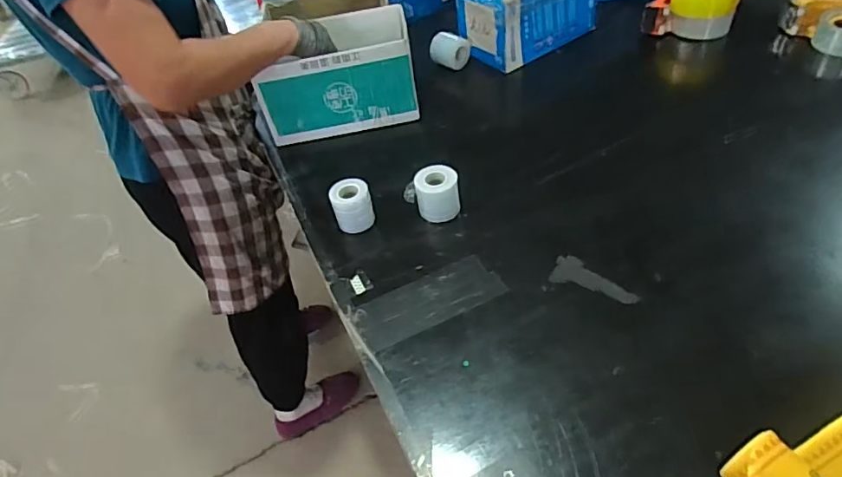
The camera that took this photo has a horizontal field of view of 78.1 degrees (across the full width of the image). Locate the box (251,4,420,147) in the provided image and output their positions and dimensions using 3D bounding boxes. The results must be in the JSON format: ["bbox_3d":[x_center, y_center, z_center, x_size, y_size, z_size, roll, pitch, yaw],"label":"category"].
[{"bbox_3d":[-0.163,-0.308,1.004,0.285,0.167,0.151,-13,43,-6],"label":"box"}]

